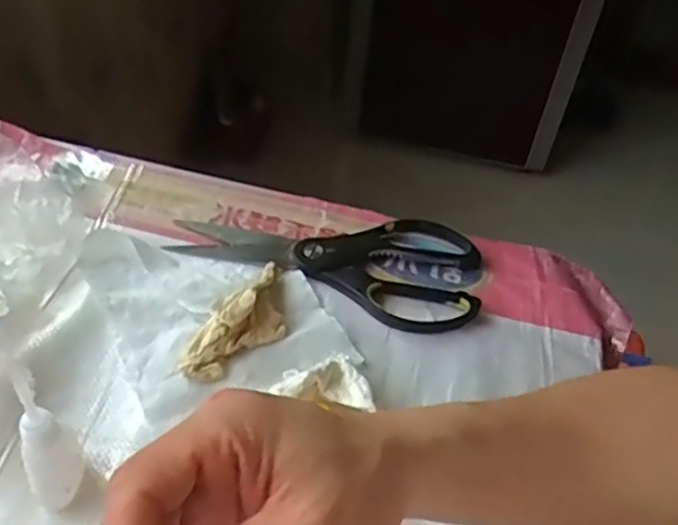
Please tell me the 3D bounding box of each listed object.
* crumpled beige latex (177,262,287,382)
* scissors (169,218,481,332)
[{"bbox_3d":[-0.057,0.036,0.432,0.038,0.026,0.097,27,48,18],"label":"crumpled beige latex"},{"bbox_3d":[-0.008,-0.007,0.492,0.214,0.010,0.101,12,46,5],"label":"scissors"}]

